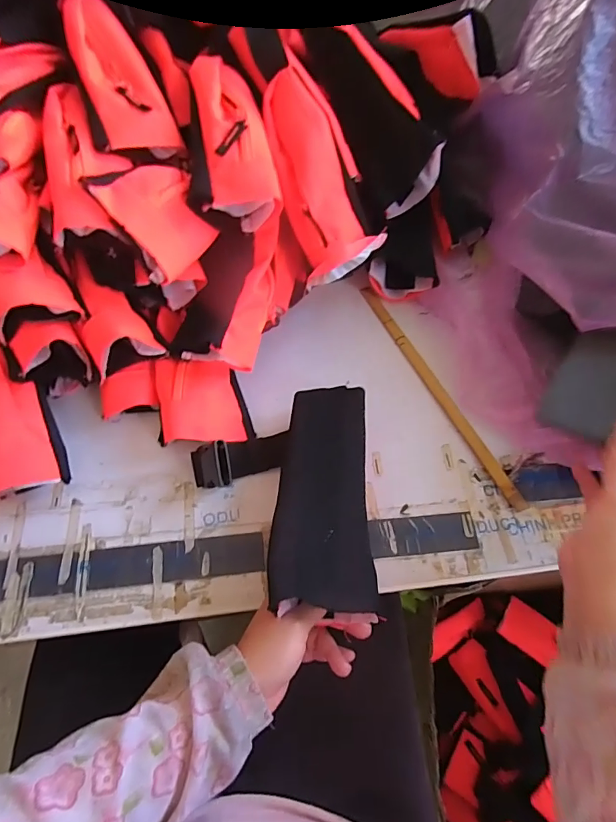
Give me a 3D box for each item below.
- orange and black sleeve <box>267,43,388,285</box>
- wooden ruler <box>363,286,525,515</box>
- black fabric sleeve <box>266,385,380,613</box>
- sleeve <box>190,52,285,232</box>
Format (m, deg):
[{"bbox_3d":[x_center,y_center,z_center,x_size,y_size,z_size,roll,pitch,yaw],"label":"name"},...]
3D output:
[{"bbox_3d":[0.020,-0.265,0.490,0.103,0.050,0.228,-17,97,-10],"label":"orange and black sleeve"},{"bbox_3d":[0.156,-0.030,0.542,0.019,0.008,0.334,-23,66,-13],"label":"wooden ruler"},{"bbox_3d":[0.017,0.073,0.425,0.092,0.023,0.215,3,61,-1],"label":"black fabric sleeve"},{"bbox_3d":[-0.084,-0.293,0.474,0.087,0.072,0.207,-7,63,-6],"label":"sleeve"}]

